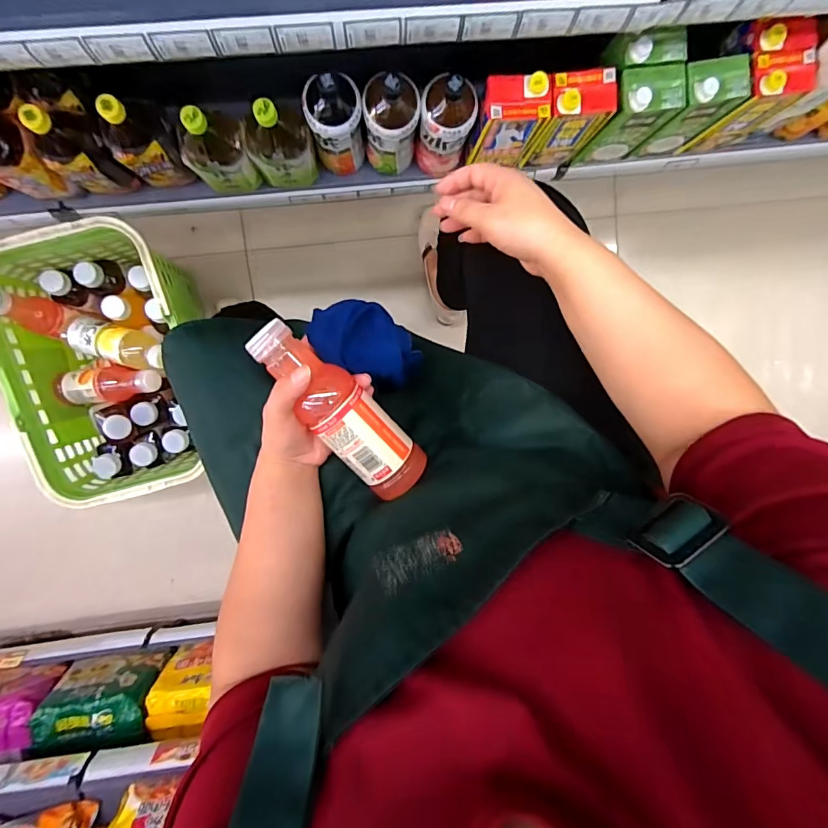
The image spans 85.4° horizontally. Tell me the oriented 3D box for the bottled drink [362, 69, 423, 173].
[{"bbox_3d":[-0.034,-0.453,0.700,0.083,0.204,0.079,-1,98,-4],"label":"bottled drink"}]

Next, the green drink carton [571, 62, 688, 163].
[{"bbox_3d":[0.343,-0.475,0.717,0.101,0.164,0.070,-11,99,-2],"label":"green drink carton"}]

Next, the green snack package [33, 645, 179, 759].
[{"bbox_3d":[-0.574,0.530,0.835,0.194,0.145,0.085,-7,99,-3],"label":"green snack package"}]

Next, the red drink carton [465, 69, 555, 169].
[{"bbox_3d":[0.145,-0.458,0.708,0.099,0.162,0.064,-6,99,-3],"label":"red drink carton"}]

